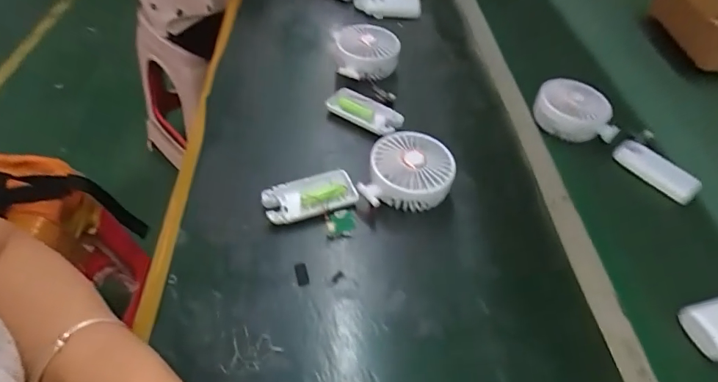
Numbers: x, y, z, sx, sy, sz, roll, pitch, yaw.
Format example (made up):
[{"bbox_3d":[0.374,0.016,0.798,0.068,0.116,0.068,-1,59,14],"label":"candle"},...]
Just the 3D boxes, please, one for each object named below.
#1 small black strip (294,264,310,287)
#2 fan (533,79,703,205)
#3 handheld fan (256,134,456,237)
[{"bbox_3d":[-0.054,0.078,0.398,0.011,0.004,0.022,-11,51,-14],"label":"small black strip"},{"bbox_3d":[0.325,-0.070,0.538,0.218,0.055,0.066,35,55,23],"label":"fan"},{"bbox_3d":[0.003,-0.003,0.444,0.194,0.048,0.087,-18,53,-20],"label":"handheld fan"}]

